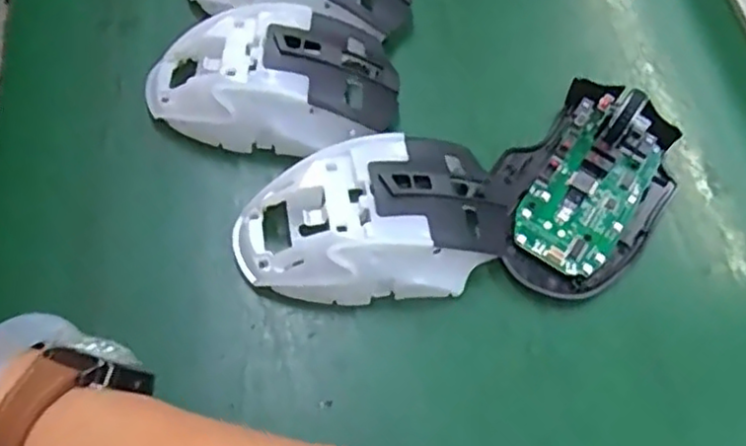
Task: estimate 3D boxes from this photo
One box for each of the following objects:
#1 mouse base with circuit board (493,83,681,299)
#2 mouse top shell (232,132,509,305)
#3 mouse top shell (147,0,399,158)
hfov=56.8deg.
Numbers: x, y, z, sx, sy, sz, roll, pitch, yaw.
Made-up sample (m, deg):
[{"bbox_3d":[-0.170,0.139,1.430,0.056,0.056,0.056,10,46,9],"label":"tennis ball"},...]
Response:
[{"bbox_3d":[0.097,-0.018,0.311,0.071,0.032,0.104,40,67,20],"label":"mouse base with circuit board"},{"bbox_3d":[0.003,0.000,0.287,0.117,0.037,0.063,-12,62,-12],"label":"mouse top shell"},{"bbox_3d":[-0.046,-0.065,0.318,0.115,0.038,0.064,-3,60,-7],"label":"mouse top shell"}]

